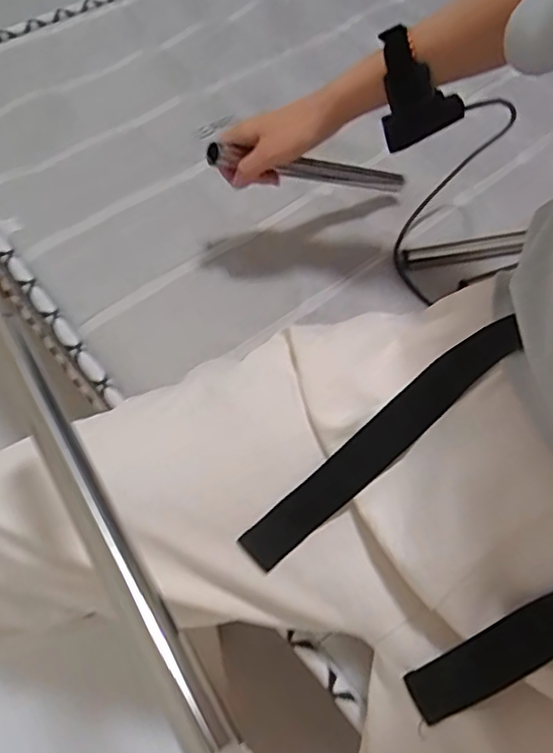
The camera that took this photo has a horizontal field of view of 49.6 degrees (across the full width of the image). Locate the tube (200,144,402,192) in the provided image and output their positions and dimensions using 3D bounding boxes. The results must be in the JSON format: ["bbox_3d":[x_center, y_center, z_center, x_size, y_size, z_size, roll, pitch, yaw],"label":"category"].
[{"bbox_3d":[0.043,-0.212,0.615,0.250,0.021,0.013,-4,56,-33],"label":"tube"}]

